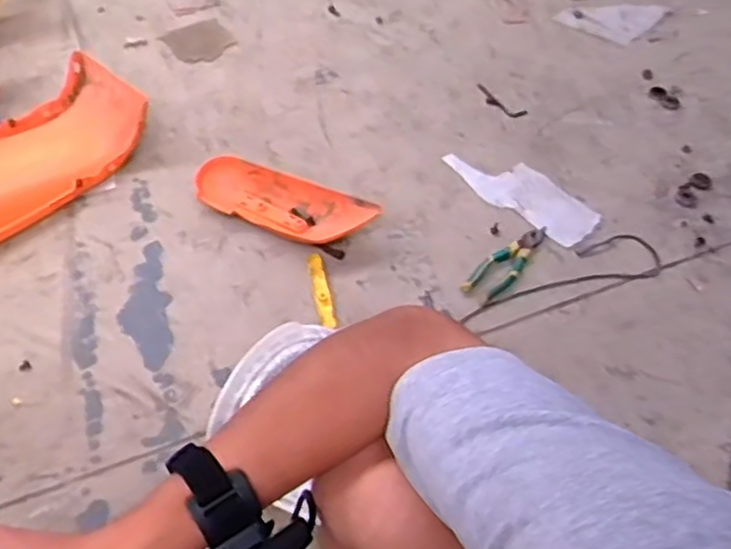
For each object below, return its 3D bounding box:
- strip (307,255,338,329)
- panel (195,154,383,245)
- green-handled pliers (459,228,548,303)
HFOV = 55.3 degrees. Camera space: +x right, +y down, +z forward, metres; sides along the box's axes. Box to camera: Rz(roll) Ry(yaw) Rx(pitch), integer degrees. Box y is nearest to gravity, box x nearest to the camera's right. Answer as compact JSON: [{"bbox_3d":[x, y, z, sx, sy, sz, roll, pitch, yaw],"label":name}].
[{"bbox_3d":[-0.067,0.027,1.086,0.028,0.015,0.151,-10,51,-9],"label":"strip"},{"bbox_3d":[-0.142,-0.126,1.208,0.342,0.056,0.114,23,54,17],"label":"panel"},{"bbox_3d":[0.237,-0.025,1.157,0.058,0.020,0.206,30,56,22],"label":"green-handled pliers"}]

